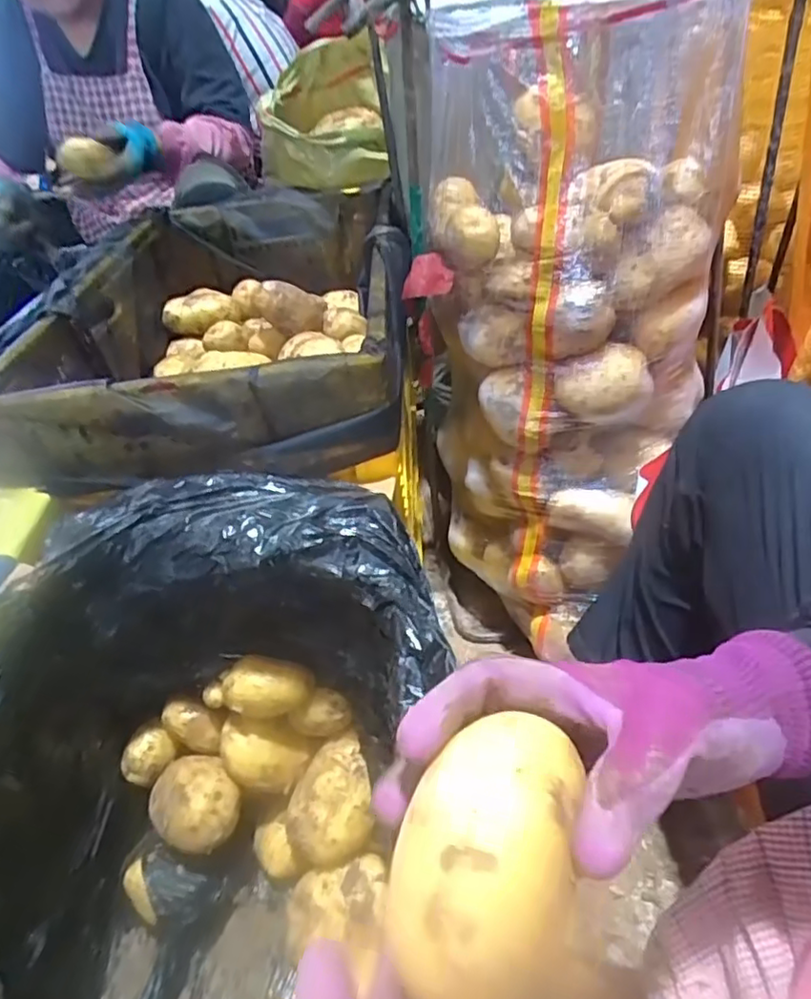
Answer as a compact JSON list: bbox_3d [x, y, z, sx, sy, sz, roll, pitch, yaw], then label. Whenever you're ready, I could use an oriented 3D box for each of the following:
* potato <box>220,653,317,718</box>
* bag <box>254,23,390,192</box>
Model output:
[{"bbox_3d":[-0.127,0.171,0.571,0.076,0.037,0.044,2,41,11],"label":"potato"},{"bbox_3d":[-0.164,-0.706,1.154,0.217,0.177,0.434,-7,40,0],"label":"bag"}]

